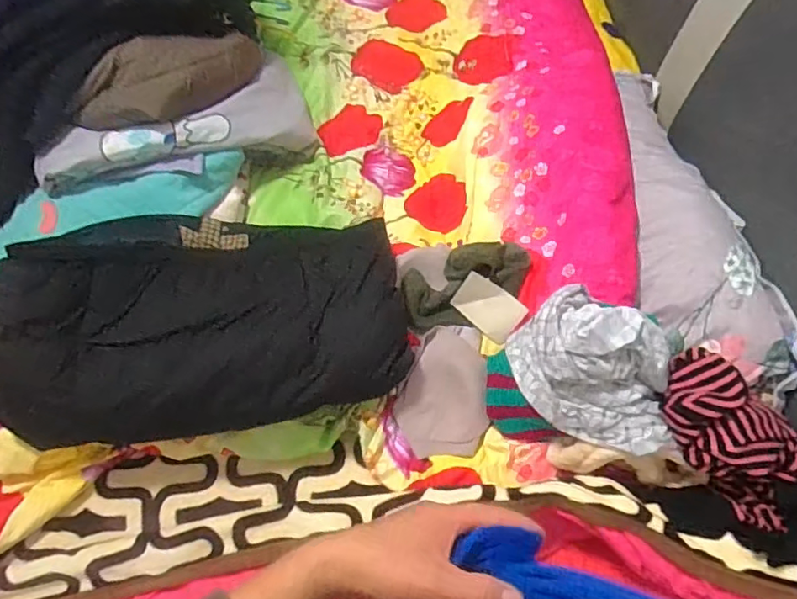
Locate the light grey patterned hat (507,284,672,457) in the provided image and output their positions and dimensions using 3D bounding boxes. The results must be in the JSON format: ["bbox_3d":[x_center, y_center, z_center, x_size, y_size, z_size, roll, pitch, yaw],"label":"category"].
[{"bbox_3d":[0.271,0.079,0.755,0.243,0.146,0.186,37,68,22],"label":"light grey patterned hat"}]

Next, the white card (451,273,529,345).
[{"bbox_3d":[0.143,0.013,0.902,0.109,0.010,0.068,38,96,9],"label":"white card"}]

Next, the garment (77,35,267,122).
[{"bbox_3d":[-0.366,-0.391,0.987,0.100,0.115,0.352,36,49,22],"label":"garment"}]

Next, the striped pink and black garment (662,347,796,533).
[{"bbox_3d":[0.449,0.179,0.752,0.216,0.106,0.154,37,68,22],"label":"striped pink and black garment"}]

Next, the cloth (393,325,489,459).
[{"bbox_3d":[0.067,0.142,0.890,0.138,0.024,0.199,-2,80,3],"label":"cloth"}]

